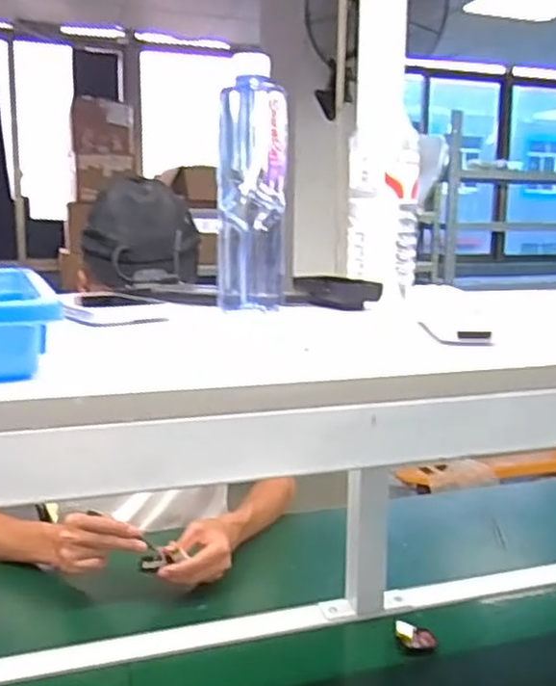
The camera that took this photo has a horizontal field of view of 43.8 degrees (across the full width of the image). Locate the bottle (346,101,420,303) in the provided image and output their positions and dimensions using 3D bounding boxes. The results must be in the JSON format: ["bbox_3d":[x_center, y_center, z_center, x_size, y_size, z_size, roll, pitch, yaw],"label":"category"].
[{"bbox_3d":[0.105,-0.144,0.703,0.072,0.178,0.066,2,10,11],"label":"bottle"}]

